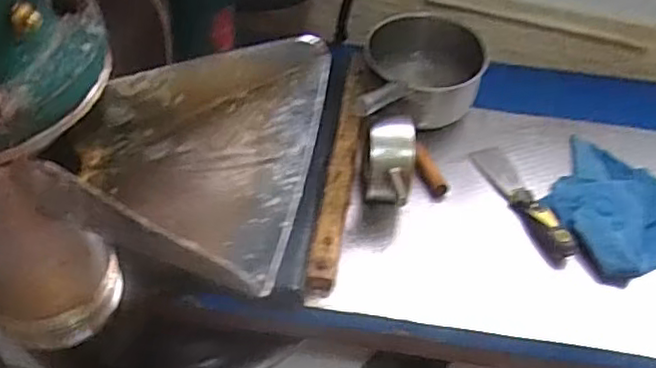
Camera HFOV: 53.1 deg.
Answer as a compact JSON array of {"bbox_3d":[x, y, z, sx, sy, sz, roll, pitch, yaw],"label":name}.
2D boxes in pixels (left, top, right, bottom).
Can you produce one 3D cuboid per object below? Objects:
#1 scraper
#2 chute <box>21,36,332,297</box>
[{"bbox_3d":[0.244,0.015,0.817,0.045,0.030,0.189,-14,51,-17],"label":"scraper"},{"bbox_3d":[-0.080,-0.012,0.348,0.140,0.060,0.161,9,48,3],"label":"chute"}]

